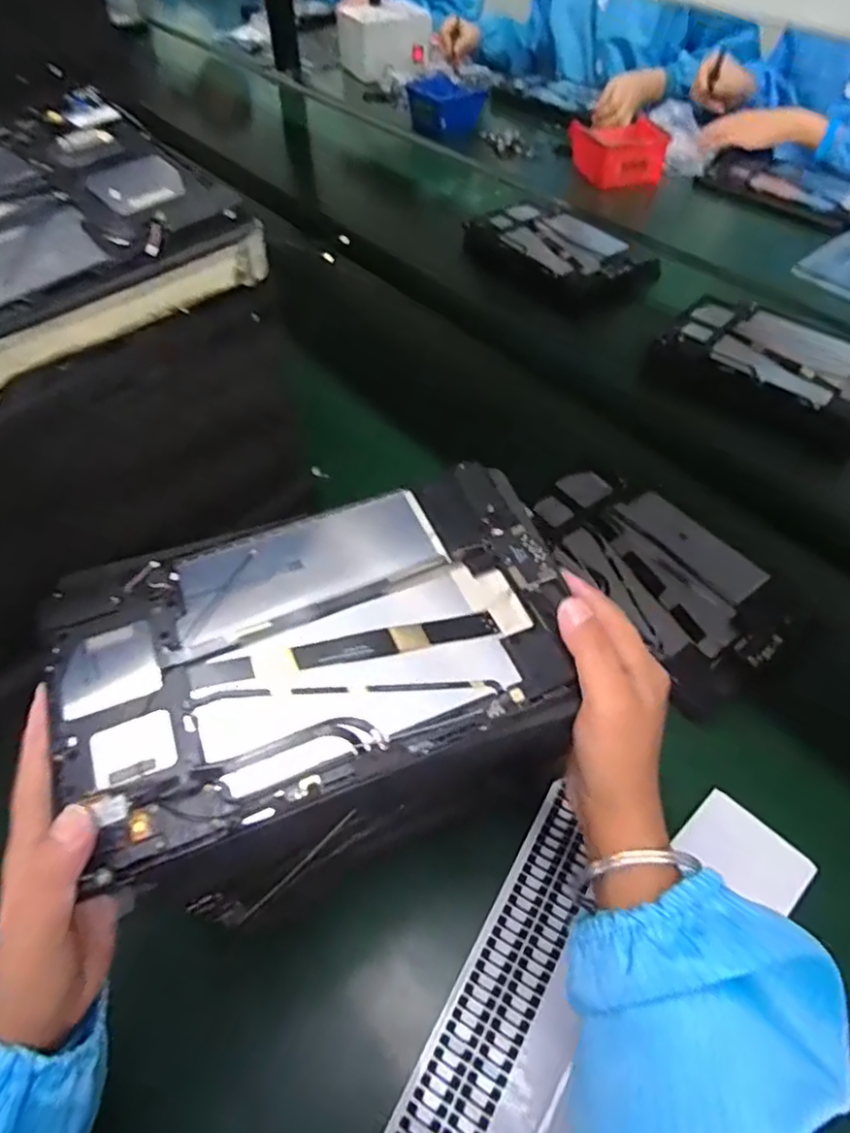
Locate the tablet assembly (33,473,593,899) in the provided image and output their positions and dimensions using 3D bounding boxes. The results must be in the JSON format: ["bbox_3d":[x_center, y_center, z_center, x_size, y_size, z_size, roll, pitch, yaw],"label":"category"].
[{"bbox_3d":[-0.048,0.033,0.314,0.236,0.008,0.151,-18,54,-12],"label":"tablet assembly"}]

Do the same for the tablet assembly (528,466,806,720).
[{"bbox_3d":[0.194,-0.005,0.561,0.145,0.016,0.242,-25,54,-20],"label":"tablet assembly"}]

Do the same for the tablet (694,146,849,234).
[{"bbox_3d":[0.562,-0.586,1.023,0.144,0.018,0.255,-38,60,-24],"label":"tablet"}]

